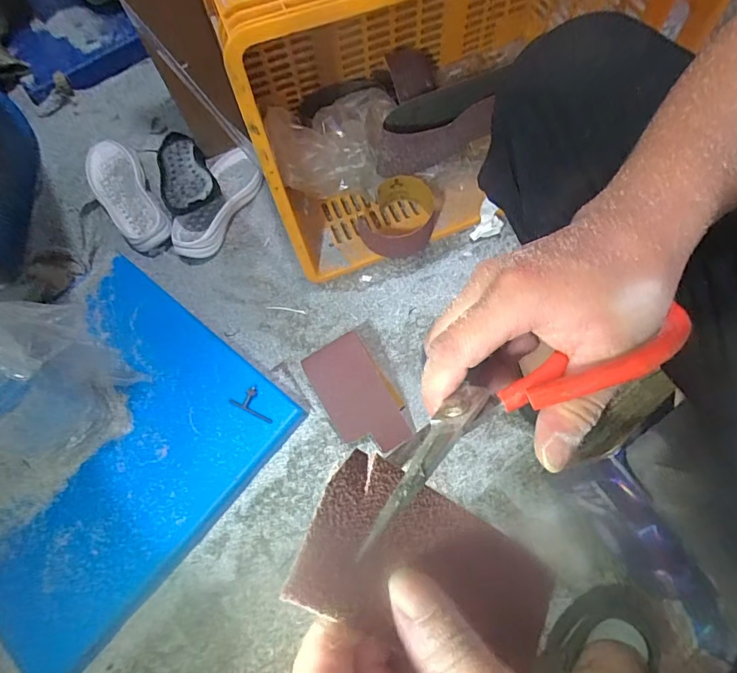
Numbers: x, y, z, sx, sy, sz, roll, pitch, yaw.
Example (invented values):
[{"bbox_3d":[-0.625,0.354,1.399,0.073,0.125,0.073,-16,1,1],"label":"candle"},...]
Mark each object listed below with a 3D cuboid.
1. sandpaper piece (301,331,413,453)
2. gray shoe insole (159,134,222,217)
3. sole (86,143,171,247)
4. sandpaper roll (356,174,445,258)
[{"bbox_3d":[-0.021,0.096,0.723,0.099,0.082,0.184,-30,69,-9],"label":"sandpaper piece"},{"bbox_3d":[-0.369,-0.322,0.910,0.104,0.034,0.271,-24,55,-7],"label":"gray shoe insole"},{"bbox_3d":[-0.487,-0.282,0.914,0.103,0.071,0.261,-30,69,-9],"label":"sole"},{"bbox_3d":[0.053,-0.214,0.832,0.145,0.070,0.134,-1,67,3],"label":"sandpaper roll"}]

